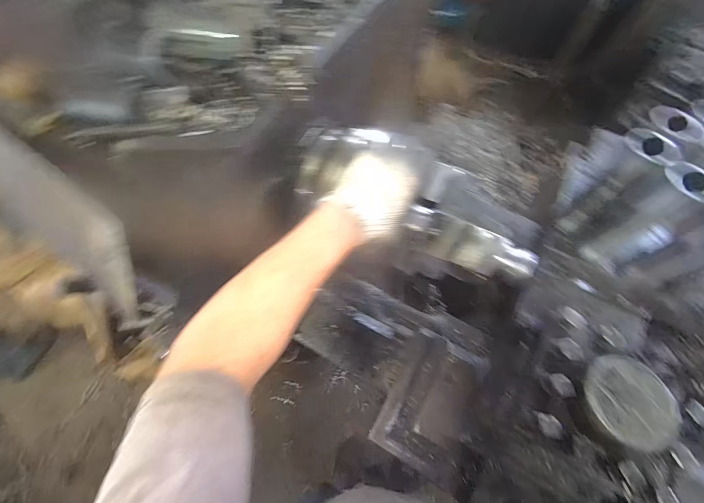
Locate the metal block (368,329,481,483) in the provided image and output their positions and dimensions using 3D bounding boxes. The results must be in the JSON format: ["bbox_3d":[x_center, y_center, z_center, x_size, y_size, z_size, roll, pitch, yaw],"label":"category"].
[{"bbox_3d":[0.131,0.241,0.544,0.123,0.029,0.197,25,68,11],"label":"metal block"}]

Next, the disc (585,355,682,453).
[{"bbox_3d":[0.286,0.154,0.339,0.080,0.011,0.090,-22,67,-9],"label":"disc"}]

